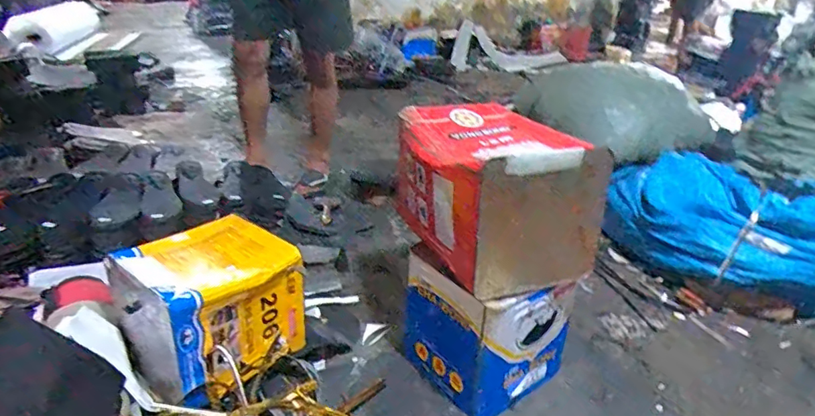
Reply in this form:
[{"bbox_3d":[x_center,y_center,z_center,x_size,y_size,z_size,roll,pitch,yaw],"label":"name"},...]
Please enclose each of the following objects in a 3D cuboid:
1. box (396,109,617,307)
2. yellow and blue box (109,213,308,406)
[{"bbox_3d":[0.153,-0.037,0.972,0.272,0.223,0.343,-10,29,-20],"label":"box"},{"bbox_3d":[-0.364,0.180,1.000,0.283,0.218,0.222,-22,35,-38],"label":"yellow and blue box"}]

